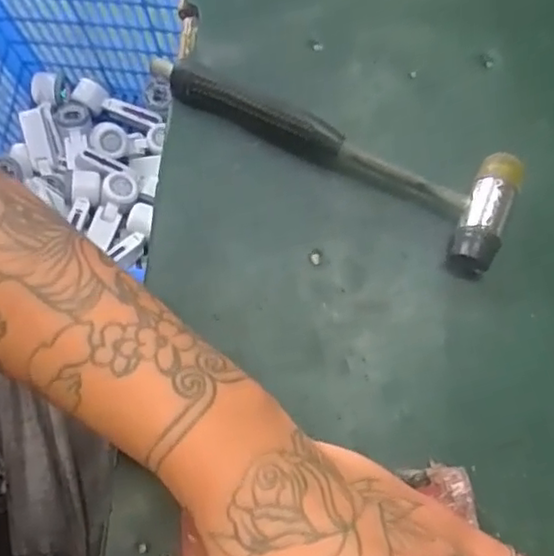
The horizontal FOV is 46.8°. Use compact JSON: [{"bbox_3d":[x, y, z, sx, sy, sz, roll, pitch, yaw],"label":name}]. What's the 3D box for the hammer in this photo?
[{"bbox_3d":[0.036,-0.077,0.358,0.200,0.026,0.060,30,78,9],"label":"hammer"}]

